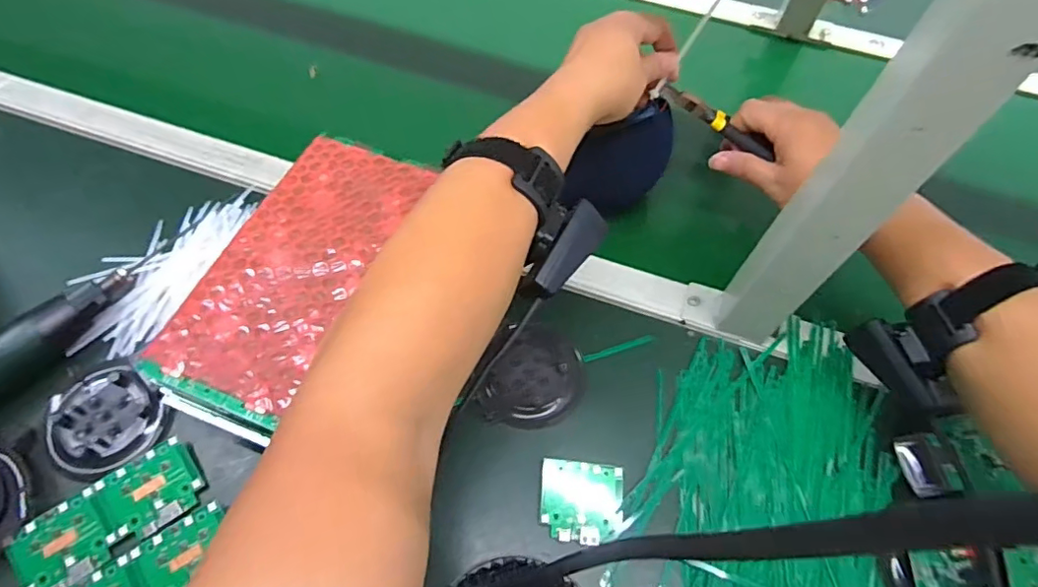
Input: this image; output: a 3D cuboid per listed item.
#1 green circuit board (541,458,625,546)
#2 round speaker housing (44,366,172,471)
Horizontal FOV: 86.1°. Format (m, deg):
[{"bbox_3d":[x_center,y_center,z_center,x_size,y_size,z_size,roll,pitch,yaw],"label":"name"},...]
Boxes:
[{"bbox_3d":[0.046,0.150,0.401,0.059,0.008,0.055,6,61,1],"label":"green circuit board"},{"bbox_3d":[-0.312,0.094,0.418,0.083,0.017,0.075,33,64,14],"label":"round speaker housing"}]

